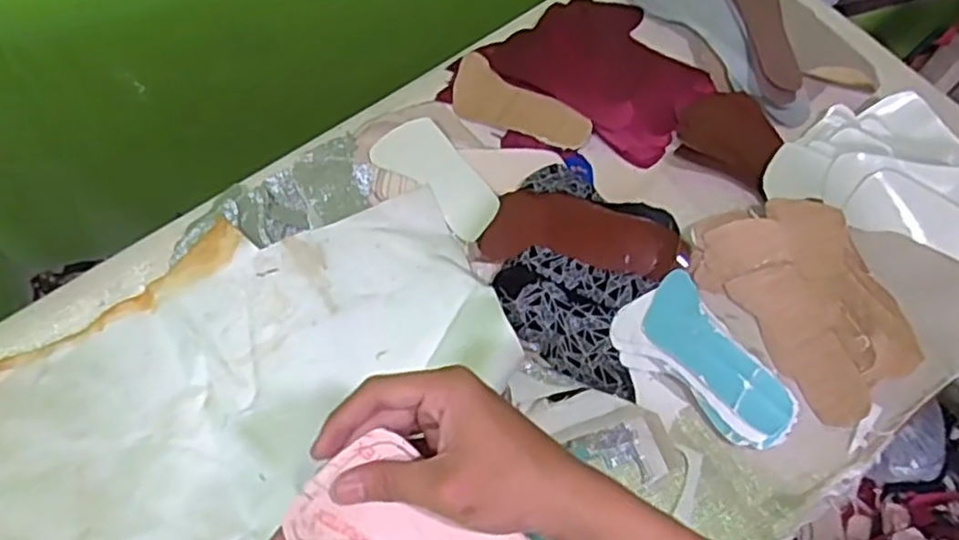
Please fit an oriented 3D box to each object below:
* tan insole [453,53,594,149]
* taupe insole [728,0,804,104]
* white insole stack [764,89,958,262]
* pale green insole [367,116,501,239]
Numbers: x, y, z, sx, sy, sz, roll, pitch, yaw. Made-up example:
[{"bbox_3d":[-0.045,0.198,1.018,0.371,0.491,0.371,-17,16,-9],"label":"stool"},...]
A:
[{"bbox_3d":[0.040,-0.180,0.806,0.171,0.009,0.068,34,90,17],"label":"tan insole"},{"bbox_3d":[0.331,-0.310,0.854,0.080,0.015,0.244,-7,73,-18],"label":"taupe insole"},{"bbox_3d":[0.447,-0.101,0.747,0.251,0.039,0.156,25,66,11],"label":"white insole stack"},{"bbox_3d":[-0.044,-0.096,0.751,0.069,0.007,0.149,-44,78,8],"label":"pale green insole"}]

